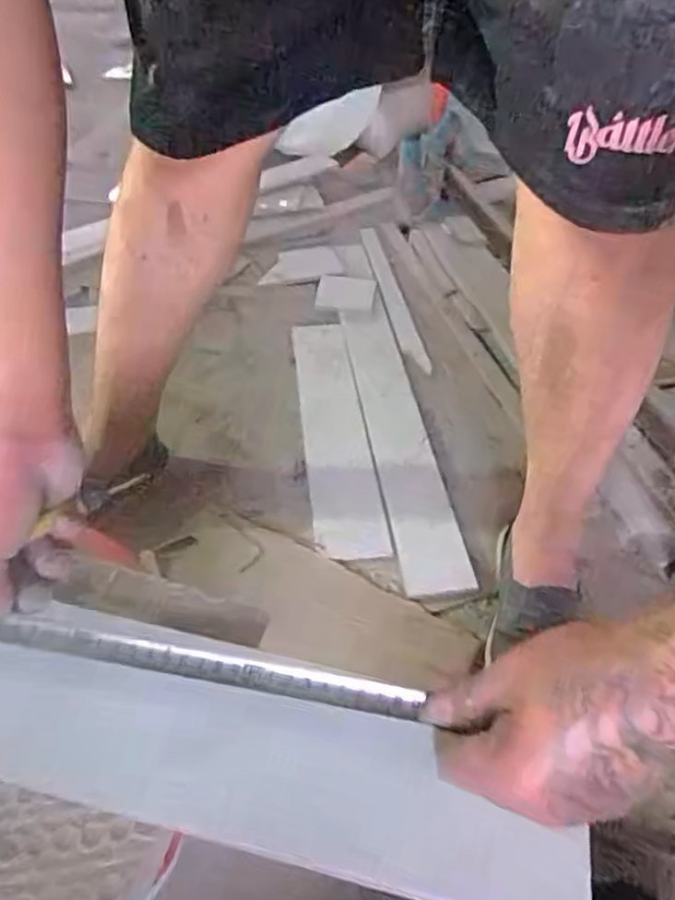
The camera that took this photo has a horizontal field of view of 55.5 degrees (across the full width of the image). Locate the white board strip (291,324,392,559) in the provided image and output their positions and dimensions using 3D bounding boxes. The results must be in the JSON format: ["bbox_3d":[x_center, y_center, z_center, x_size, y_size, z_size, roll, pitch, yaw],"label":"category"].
[{"bbox_3d":[-0.007,-0.035,0.930,0.092,0.012,0.461,-8,50,-2],"label":"white board strip"}]

